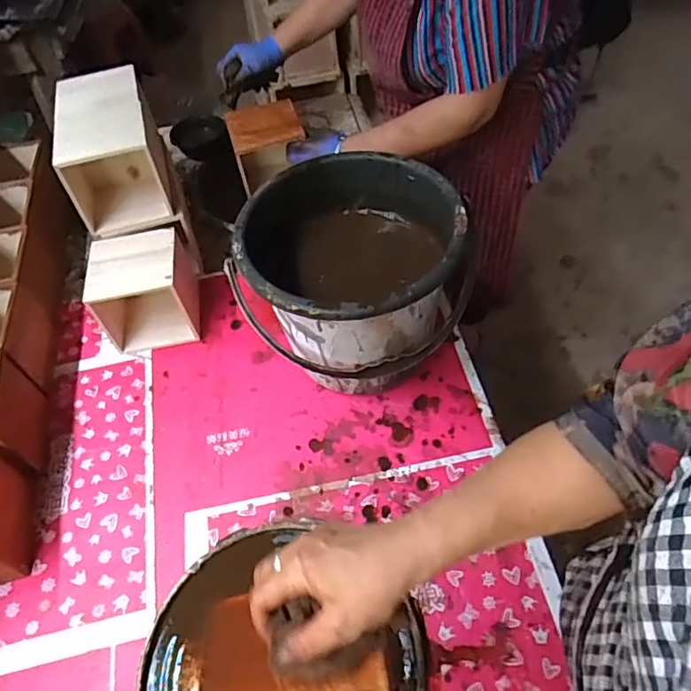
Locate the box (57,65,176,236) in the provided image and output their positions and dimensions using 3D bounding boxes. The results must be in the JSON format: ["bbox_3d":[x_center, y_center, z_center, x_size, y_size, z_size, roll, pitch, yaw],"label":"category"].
[{"bbox_3d":[-0.362,-0.311,0.852,0.131,0.140,0.247,-17,54,-7],"label":"box"}]

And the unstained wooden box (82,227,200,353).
[{"bbox_3d":[-0.308,-0.088,0.843,0.132,0.131,0.138,-12,54,-4],"label":"unstained wooden box"}]

